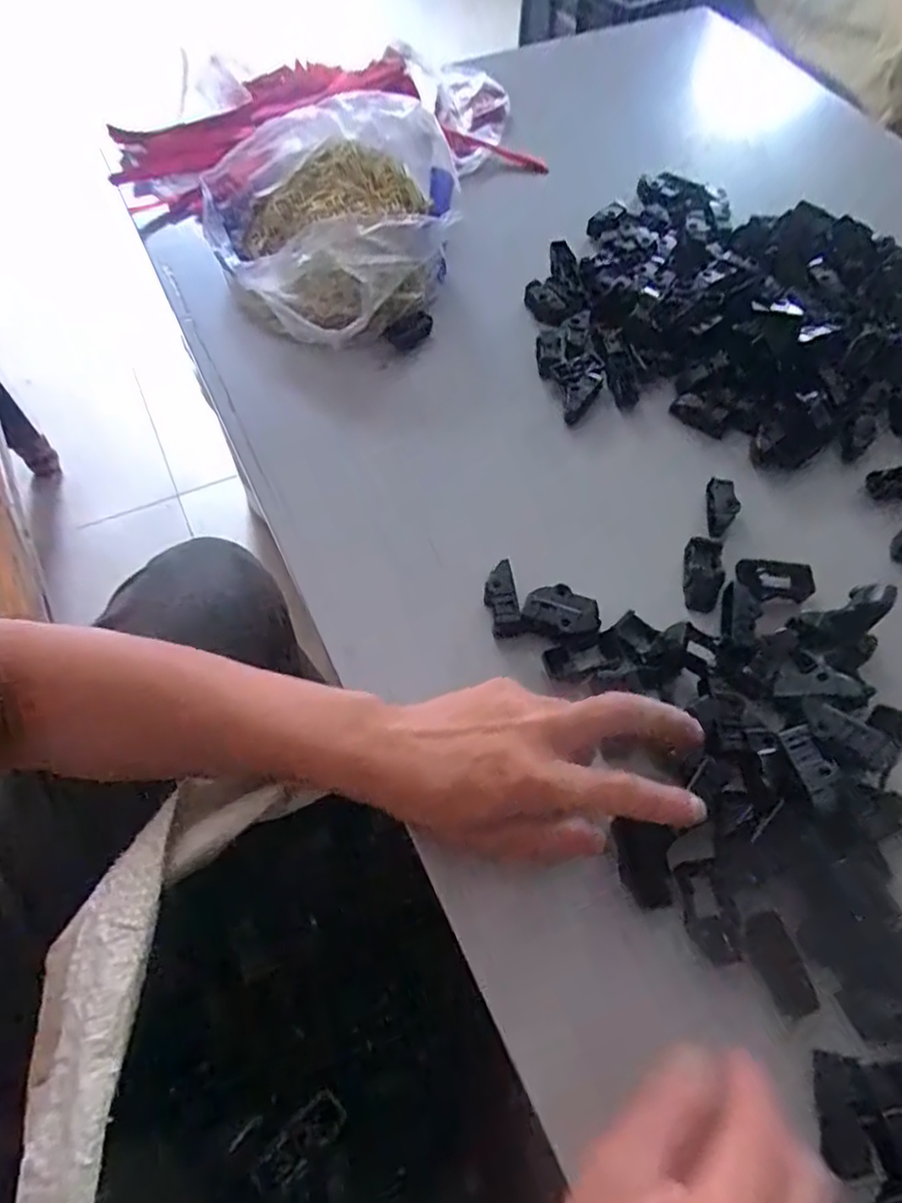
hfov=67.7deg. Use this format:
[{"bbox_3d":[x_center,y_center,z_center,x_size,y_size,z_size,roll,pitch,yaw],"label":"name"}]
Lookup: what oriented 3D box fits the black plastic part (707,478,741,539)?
[{"bbox_3d":[0.193,-0.066,0.480,0.020,0.013,0.048,6,62,1],"label":"black plastic part"}]

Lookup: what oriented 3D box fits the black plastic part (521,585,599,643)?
[{"bbox_3d":[0.071,0.007,0.427,0.046,0.014,0.036,21,63,9],"label":"black plastic part"}]

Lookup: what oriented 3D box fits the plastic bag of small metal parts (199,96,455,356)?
[{"bbox_3d":[-0.098,-0.323,0.568,0.203,0.084,0.215,-17,63,-11],"label":"plastic bag of small metal parts"}]

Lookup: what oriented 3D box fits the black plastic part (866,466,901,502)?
[{"bbox_3d":[0.332,-0.087,0.493,0.047,0.017,0.022,-11,61,9],"label":"black plastic part"}]

